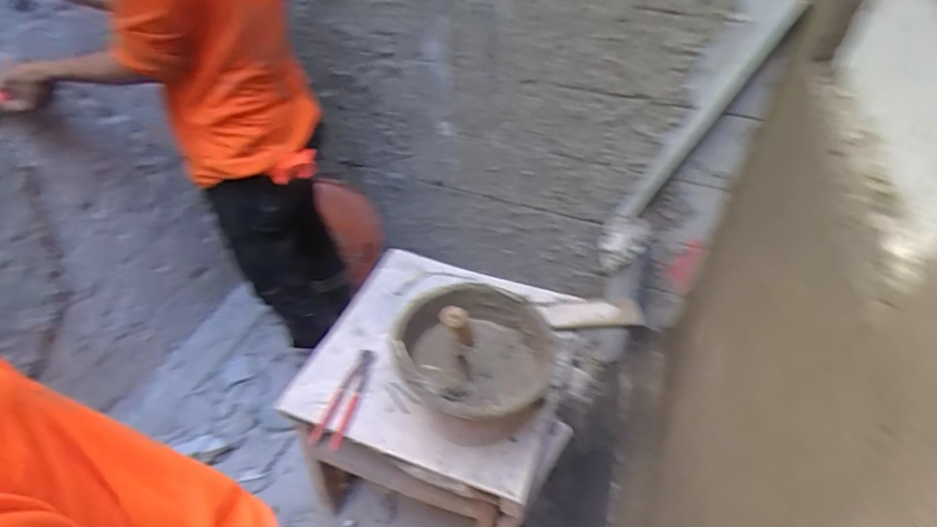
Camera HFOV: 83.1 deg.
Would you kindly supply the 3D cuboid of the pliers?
[{"bbox_3d":[-0.232,0.256,1.040,0.060,0.013,0.202,16,47,16],"label":"pliers"}]

